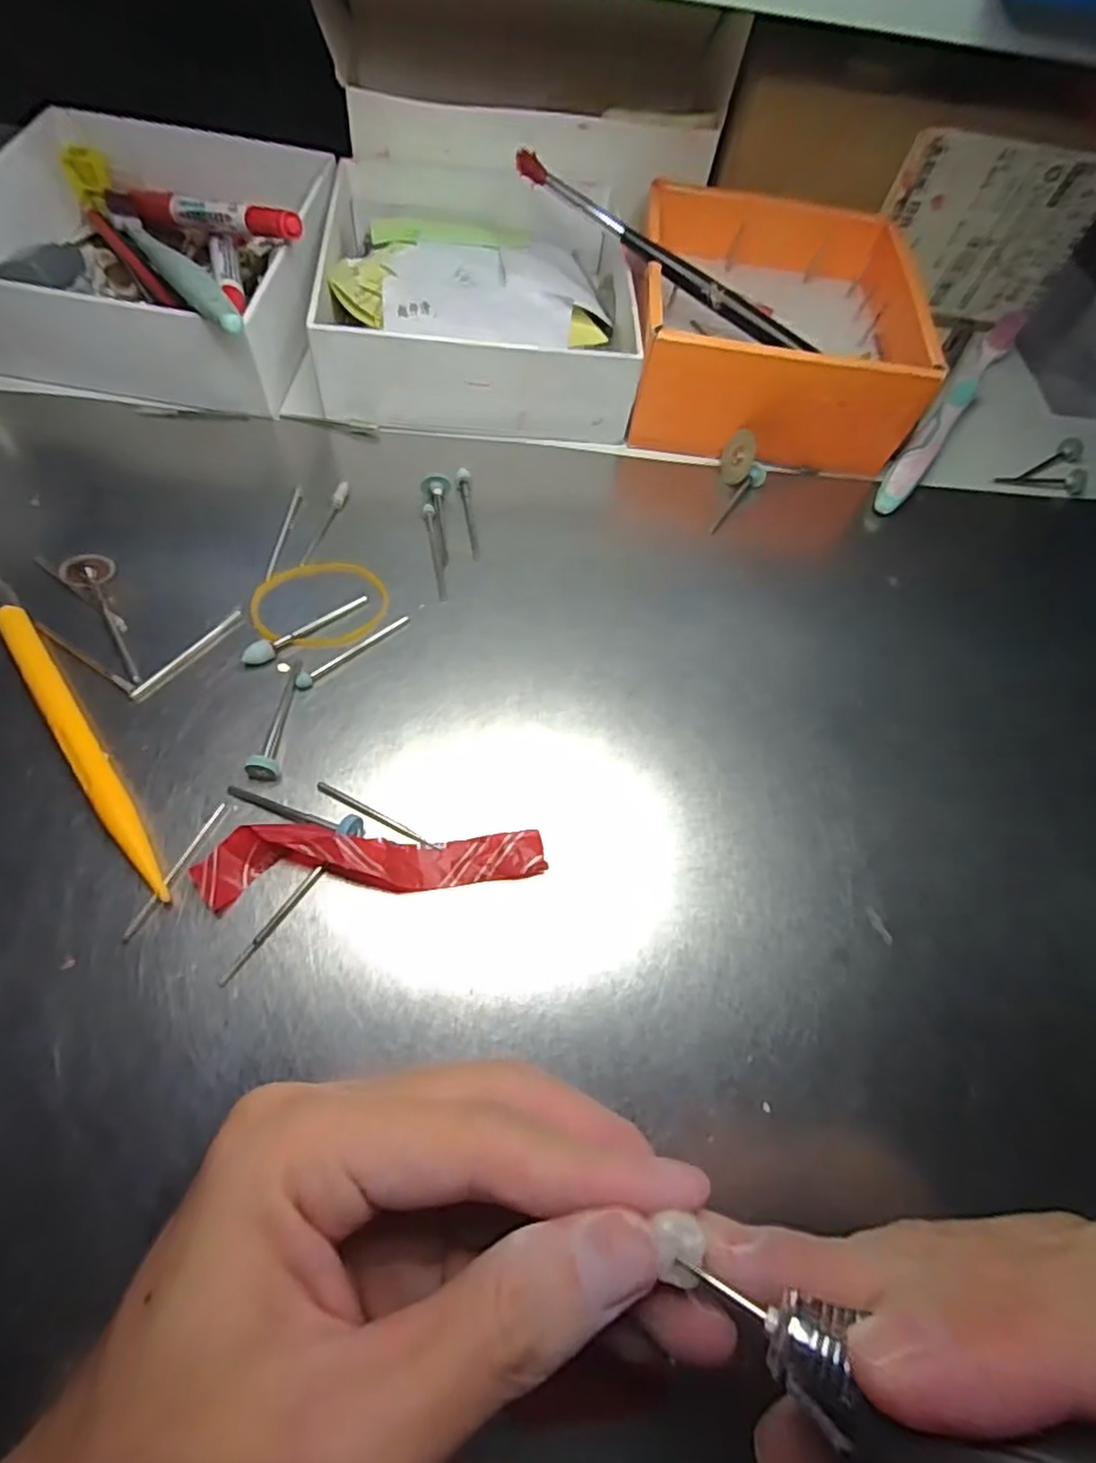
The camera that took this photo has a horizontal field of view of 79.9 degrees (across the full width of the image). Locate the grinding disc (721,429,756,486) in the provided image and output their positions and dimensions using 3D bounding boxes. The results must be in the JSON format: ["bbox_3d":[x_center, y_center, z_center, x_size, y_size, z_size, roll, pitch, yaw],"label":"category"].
[{"bbox_3d":[0.082,-0.118,0.282,0.004,0.021,0.019,1,32,-30],"label":"grinding disc"}]

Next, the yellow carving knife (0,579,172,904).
[{"bbox_3d":[-0.147,-0.004,0.200,0.008,0.008,0.134,-33,72,-21],"label":"yellow carving knife"}]

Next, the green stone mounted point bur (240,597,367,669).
[{"bbox_3d":[-0.083,-0.035,0.226,0.047,0.006,0.005,-36,74,-27],"label":"green stone mounted point bur"}]

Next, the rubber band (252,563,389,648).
[{"bbox_3d":[-0.081,-0.046,0.233,0.046,0.004,0.037,-7,65,-10],"label":"rubber band"}]

